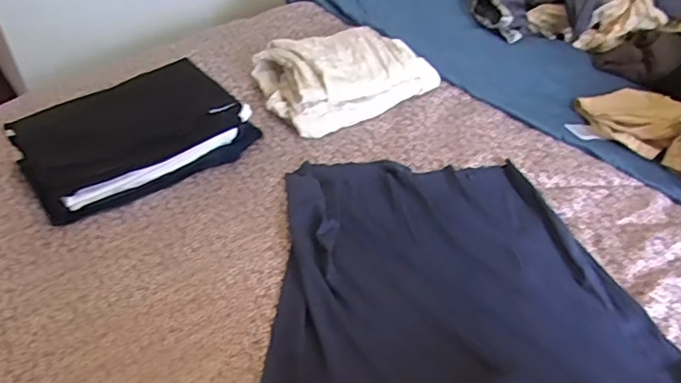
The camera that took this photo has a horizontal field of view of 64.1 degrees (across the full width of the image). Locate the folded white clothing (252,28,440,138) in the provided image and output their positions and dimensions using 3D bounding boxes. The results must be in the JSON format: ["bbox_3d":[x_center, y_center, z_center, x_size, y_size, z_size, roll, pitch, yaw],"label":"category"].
[{"bbox_3d":[0.008,-0.213,0.948,0.295,0.069,0.205,-22,51,-22],"label":"folded white clothing"}]

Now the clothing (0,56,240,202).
[{"bbox_3d":[-0.296,-0.102,0.762,0.284,0.049,0.161,-26,50,-26],"label":"clothing"}]

